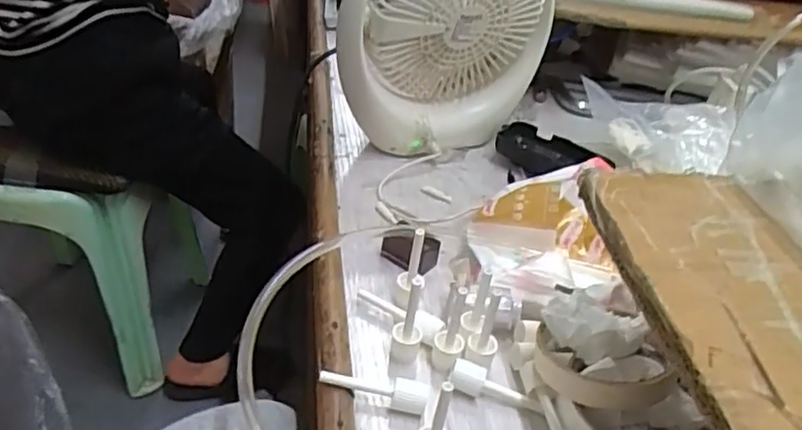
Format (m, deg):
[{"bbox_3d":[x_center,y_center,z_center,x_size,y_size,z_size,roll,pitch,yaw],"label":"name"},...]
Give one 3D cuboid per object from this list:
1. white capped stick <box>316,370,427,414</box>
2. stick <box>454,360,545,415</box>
[{"bbox_3d":[-0.016,0.105,0.389,0.065,0.018,0.015,12,36,7],"label":"white capped stick"},{"bbox_3d":[0.060,0.105,0.399,0.058,0.012,0.014,18,38,15],"label":"stick"}]

